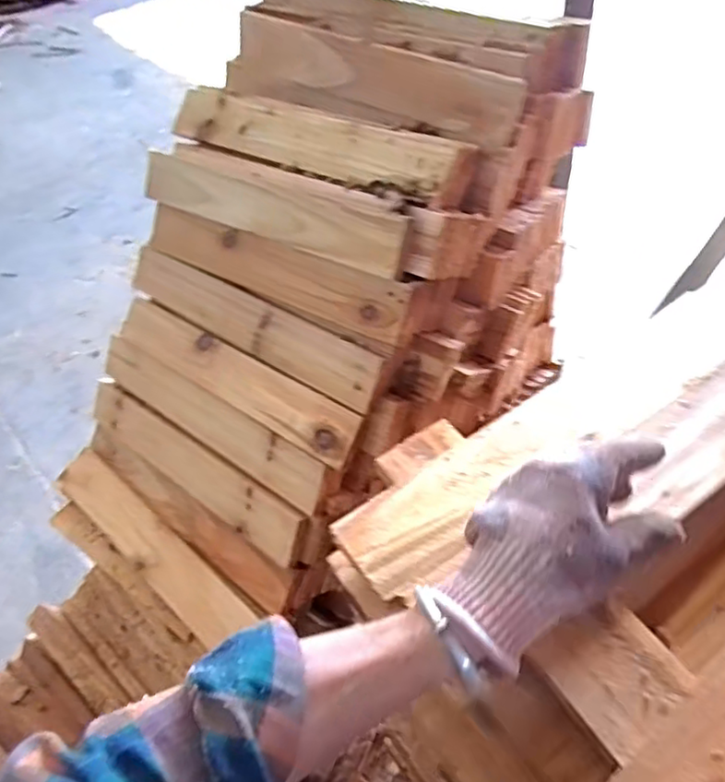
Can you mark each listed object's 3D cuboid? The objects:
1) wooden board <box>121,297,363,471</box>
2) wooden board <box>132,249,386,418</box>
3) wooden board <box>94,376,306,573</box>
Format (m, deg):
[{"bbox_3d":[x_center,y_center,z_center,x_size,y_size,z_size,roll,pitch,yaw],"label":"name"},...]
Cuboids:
[{"bbox_3d":[-0.187,-0.025,0.870,0.451,0.073,0.017,27,11,31],"label":"wooden board"},{"bbox_3d":[-0.162,-0.097,0.859,0.457,0.070,0.012,28,11,29],"label":"wooden board"},{"bbox_3d":[-0.252,0.105,0.925,0.458,0.079,0.012,28,13,31],"label":"wooden board"}]

